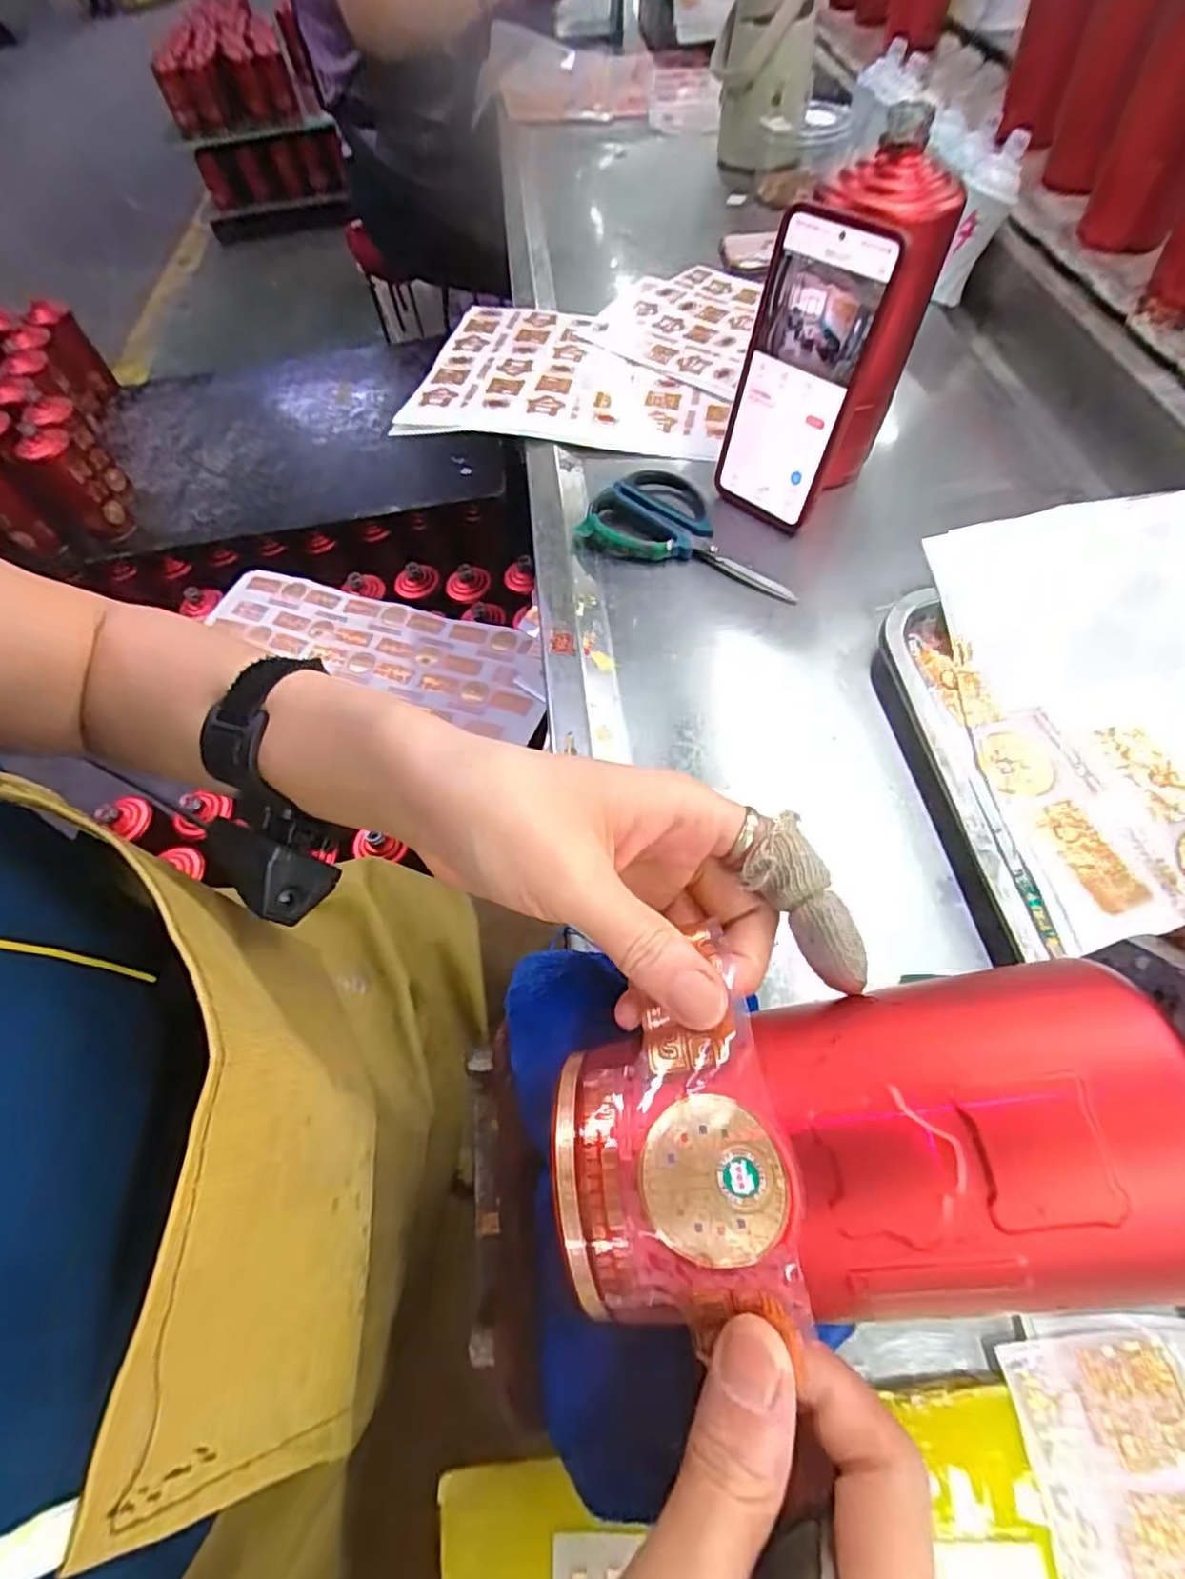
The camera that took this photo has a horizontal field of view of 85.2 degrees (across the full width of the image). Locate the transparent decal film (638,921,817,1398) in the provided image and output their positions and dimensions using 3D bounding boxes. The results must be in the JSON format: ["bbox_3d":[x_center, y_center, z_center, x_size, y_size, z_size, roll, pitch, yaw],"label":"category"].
[{"bbox_3d":[0.032,0.093,0.180,0.036,0.022,0.098,-4,66,2],"label":"transparent decal film"}]

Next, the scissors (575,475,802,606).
[{"bbox_3d":[0.077,-0.189,0.462,0.158,0.014,0.089,22,63,16],"label":"scissors"}]

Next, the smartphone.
[{"bbox_3d":[0.129,-0.261,0.418,0.012,0.166,0.083,-32,62,-34],"label":"smartphone"}]

